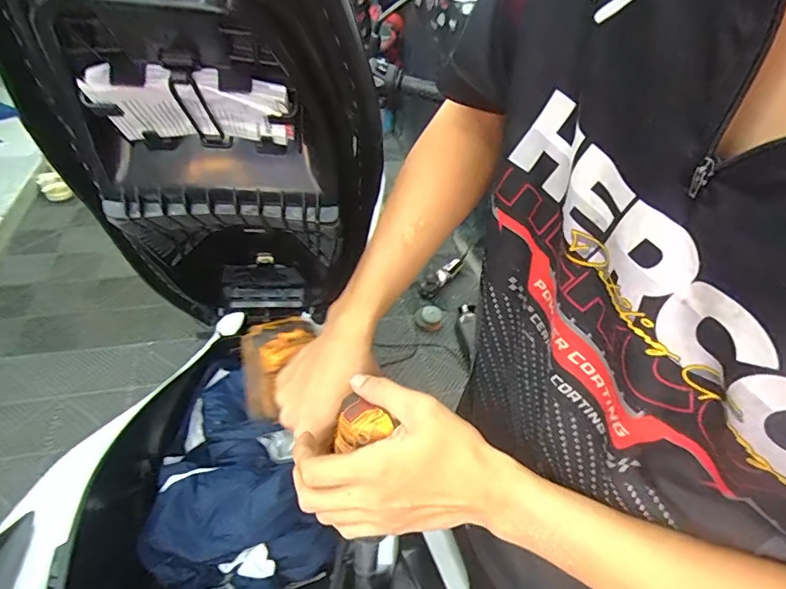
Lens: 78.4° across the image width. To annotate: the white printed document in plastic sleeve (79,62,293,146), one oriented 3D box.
[{"bbox_3d":[-0.172,-0.162,0.429,0.155,0.018,0.115,1,-4,-9],"label":"white printed document in plastic sleeve"}]

